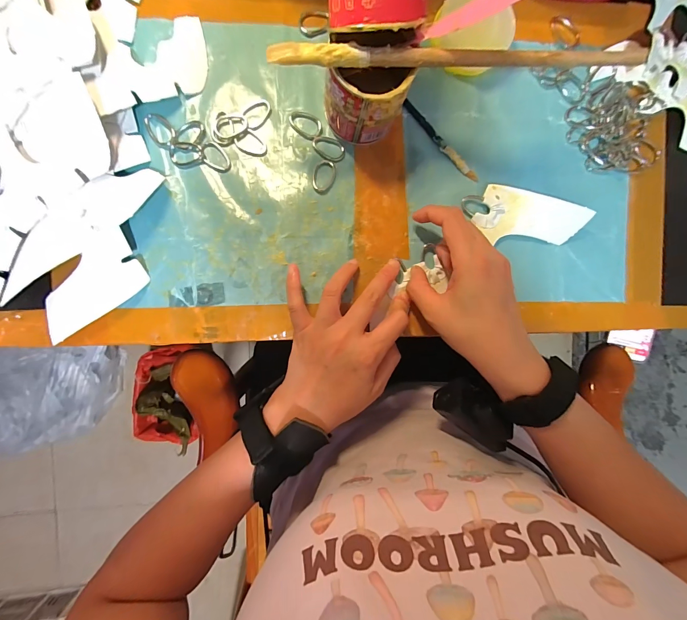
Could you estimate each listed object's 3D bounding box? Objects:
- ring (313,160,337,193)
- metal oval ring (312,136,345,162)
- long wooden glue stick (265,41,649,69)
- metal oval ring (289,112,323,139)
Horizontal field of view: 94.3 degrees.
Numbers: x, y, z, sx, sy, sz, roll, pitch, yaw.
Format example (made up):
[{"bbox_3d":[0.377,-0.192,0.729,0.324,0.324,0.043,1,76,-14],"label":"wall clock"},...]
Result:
[{"bbox_3d":[-0.017,-0.120,0.284,0.019,0.004,0.029,8,93,-7],"label":"ring"},{"bbox_3d":[-0.013,-0.145,0.285,0.030,0.004,0.020,19,92,-7],"label":"metal oval ring"},{"bbox_3d":[0.084,-0.172,0.217,0.262,0.008,0.014,-3,92,-5],"label":"long wooden glue stick"},{"bbox_3d":[-0.033,-0.165,0.281,0.031,0.004,0.020,32,91,-7],"label":"metal oval ring"}]

